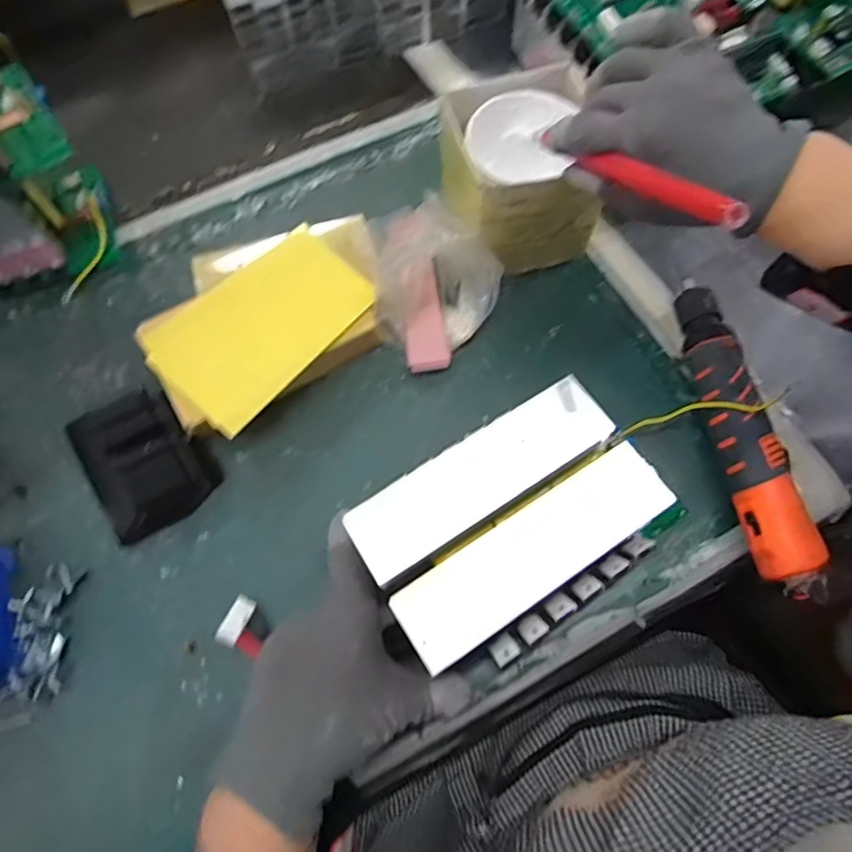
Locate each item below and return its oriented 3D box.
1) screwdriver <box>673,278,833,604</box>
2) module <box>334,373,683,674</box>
[{"bbox_3d":[0.227,-0.003,0.404,0.051,0.036,0.250,-8,70,-4],"label":"screwdriver"},{"bbox_3d":[0.066,0.061,0.356,0.201,0.075,0.125,-34,74,-12],"label":"module"}]

